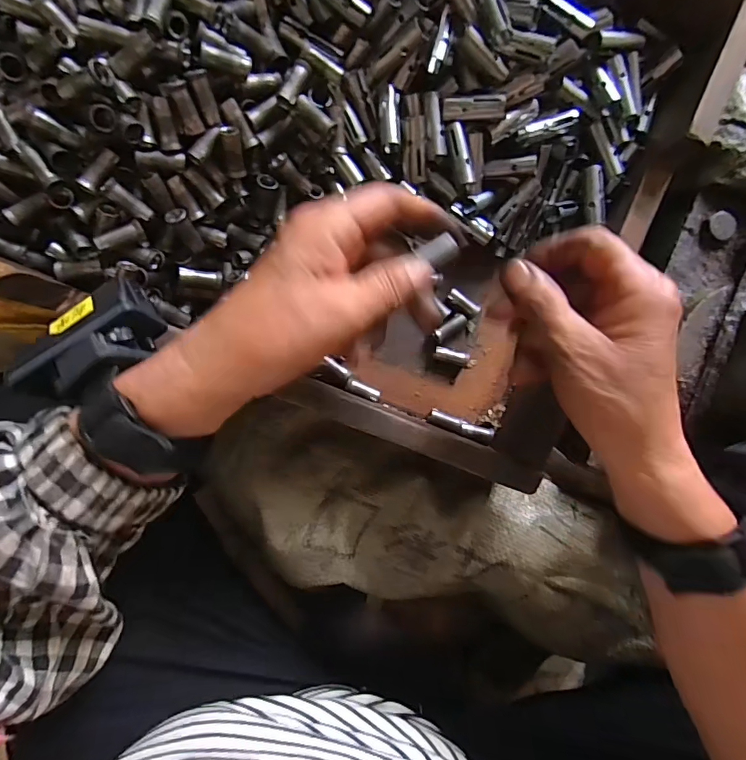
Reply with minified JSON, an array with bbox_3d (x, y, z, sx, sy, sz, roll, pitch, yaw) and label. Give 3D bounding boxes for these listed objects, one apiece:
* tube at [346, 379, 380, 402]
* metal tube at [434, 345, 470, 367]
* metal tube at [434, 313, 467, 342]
[{"bbox_3d":[-0.007,0.007,0.332,0.025,0.011,0.009,23,89,-4],"label":"tube"},{"bbox_3d":[0.056,-0.017,0.338,0.024,0.011,0.009,15,90,-5],"label":"metal tube"},{"bbox_3d":[0.055,-0.037,0.336,0.027,0.007,0.010,-33,93,-3],"label":"metal tube"}]

